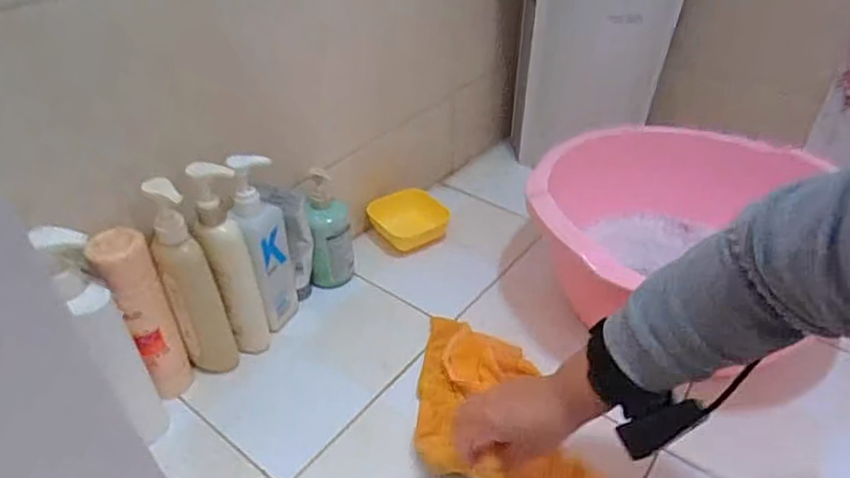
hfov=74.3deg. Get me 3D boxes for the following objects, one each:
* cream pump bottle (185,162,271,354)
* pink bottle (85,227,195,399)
[{"bbox_3d":[-0.233,0.031,0.680,0.061,0.262,0.047,-27,46,-31],"label":"cream pump bottle"},{"bbox_3d":[-0.308,0.095,0.633,0.053,0.223,0.063,-23,44,-27],"label":"pink bottle"}]

